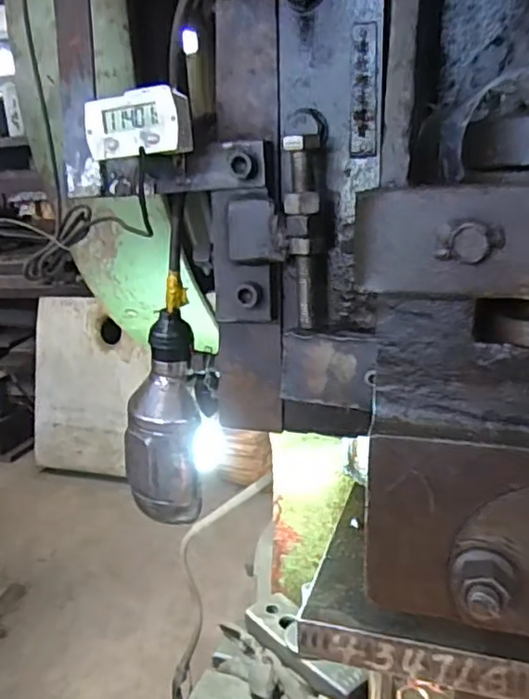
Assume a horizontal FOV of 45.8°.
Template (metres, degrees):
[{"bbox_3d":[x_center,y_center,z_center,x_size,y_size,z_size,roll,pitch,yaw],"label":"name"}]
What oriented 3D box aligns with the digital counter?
[{"bbox_3d":[-0.083,-0.148,0.409,0.065,0.040,0.027,5,19,19],"label":"digital counter"}]

